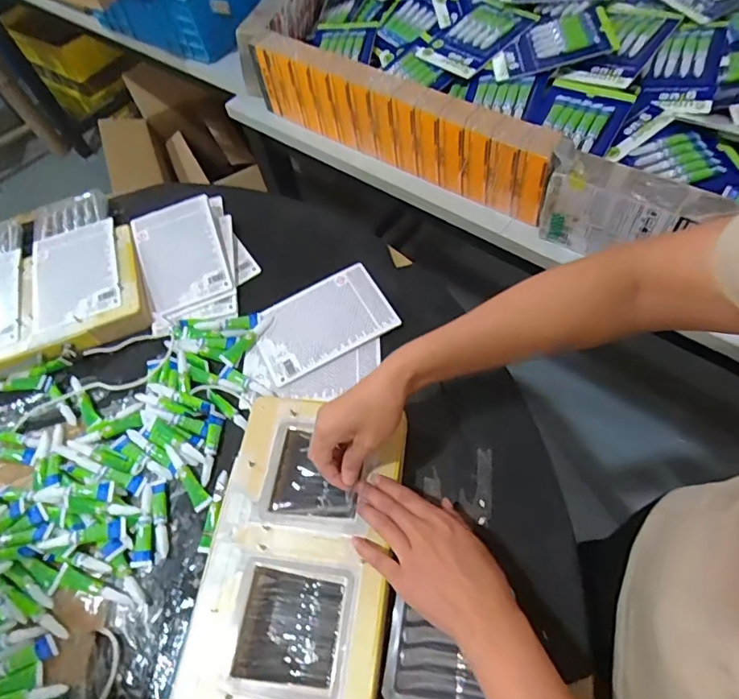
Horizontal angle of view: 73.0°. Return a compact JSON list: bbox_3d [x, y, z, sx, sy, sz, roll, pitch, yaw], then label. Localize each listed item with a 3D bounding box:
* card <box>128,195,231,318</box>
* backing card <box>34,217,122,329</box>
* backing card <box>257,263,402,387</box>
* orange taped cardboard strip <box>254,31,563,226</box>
[{"bbox_3d":[-0.261,-0.135,0.694,0.110,0.006,0.171,-21,68,-7],"label":"card"},{"bbox_3d":[-0.400,-0.108,0.679,0.110,0.005,0.165,-18,61,-6],"label":"backing card"},{"bbox_3d":[-0.060,-0.037,0.631,0.167,0.006,0.118,-29,60,-6],"label":"backing card"},{"bbox_3d":[0.033,-0.332,0.726,0.510,0.126,0.046,32,68,25],"label":"orange taped cardboard strip"}]

